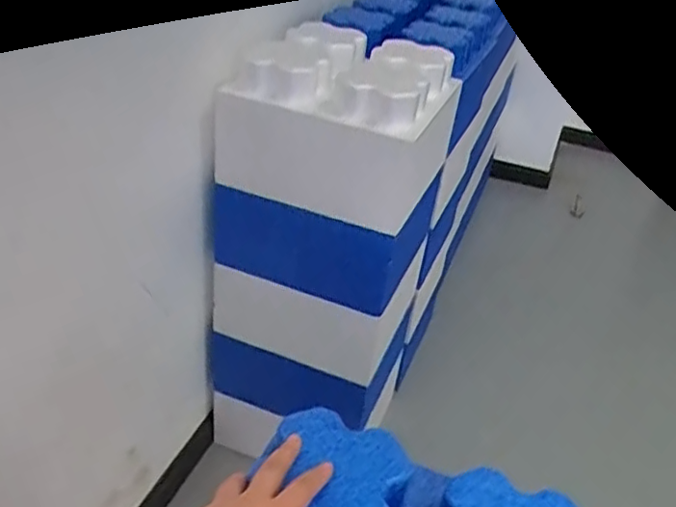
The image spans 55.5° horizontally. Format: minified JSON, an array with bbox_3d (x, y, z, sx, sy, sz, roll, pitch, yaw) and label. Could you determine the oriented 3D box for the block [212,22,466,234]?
[{"bbox_3d":[-0.008,-0.183,0.971,0.289,0.244,0.217,15,34,12],"label":"block"}]

